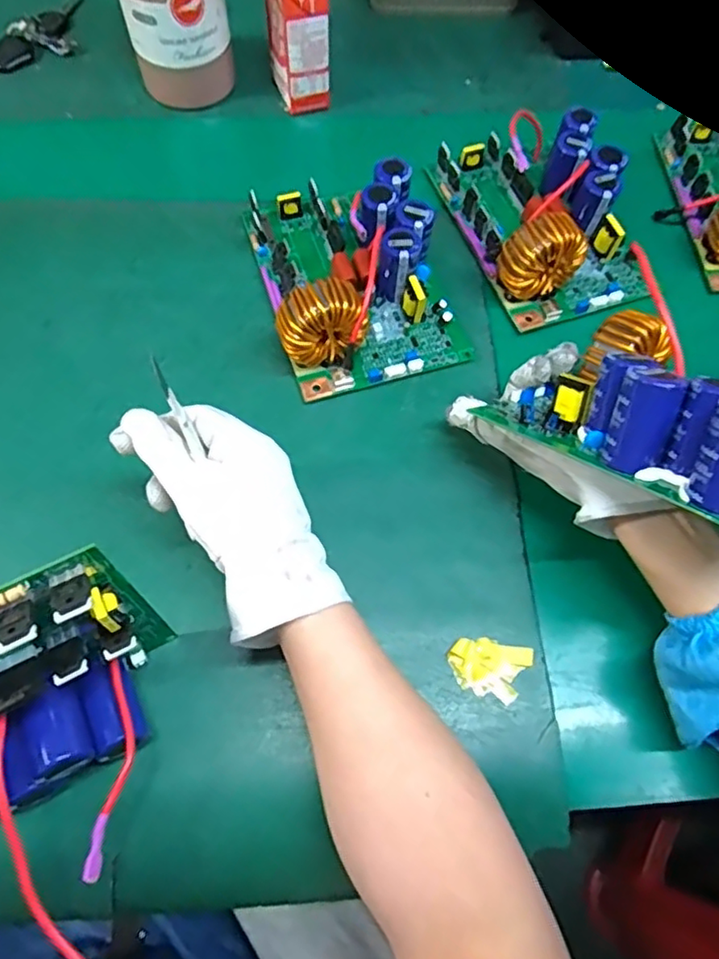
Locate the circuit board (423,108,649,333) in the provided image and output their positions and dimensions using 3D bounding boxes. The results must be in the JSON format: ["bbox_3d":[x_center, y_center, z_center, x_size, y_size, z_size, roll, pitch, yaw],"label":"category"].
[{"bbox_3d":[0.155,-0.232,0.508,0.131,0.061,0.194,-15,68,-9],"label":"circuit board"}]

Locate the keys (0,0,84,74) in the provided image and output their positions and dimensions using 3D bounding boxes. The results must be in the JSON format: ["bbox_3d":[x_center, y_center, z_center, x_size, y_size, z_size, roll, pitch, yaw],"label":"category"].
[{"bbox_3d":[-0.330,-0.453,0.617,0.064,0.018,0.162,32,69,11],"label":"keys"}]

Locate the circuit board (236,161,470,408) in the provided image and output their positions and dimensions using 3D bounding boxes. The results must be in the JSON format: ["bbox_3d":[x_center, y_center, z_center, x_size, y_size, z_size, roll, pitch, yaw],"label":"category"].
[{"bbox_3d":[-0.006,-0.169,0.474,0.136,0.067,0.184,-15,67,-9],"label":"circuit board"}]

